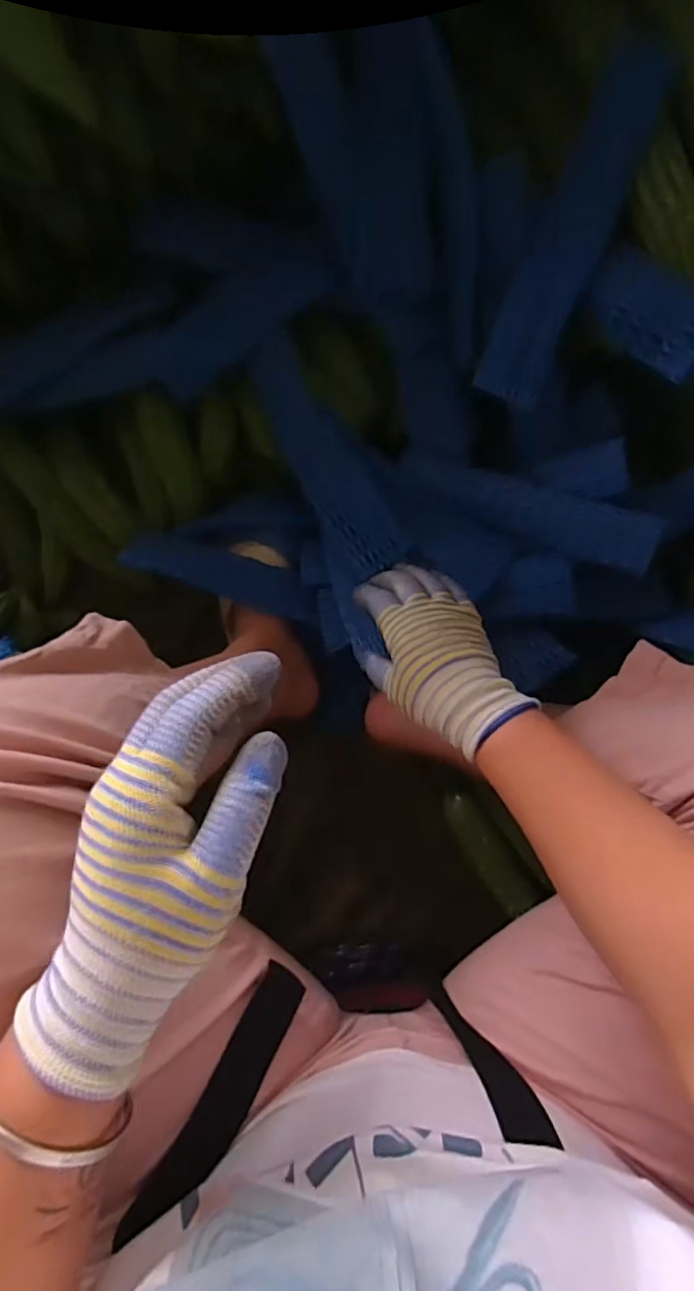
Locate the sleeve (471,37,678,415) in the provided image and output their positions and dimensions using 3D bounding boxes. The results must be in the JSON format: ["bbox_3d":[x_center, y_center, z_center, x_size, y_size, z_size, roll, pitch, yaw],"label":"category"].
[{"bbox_3d":[0.174,-0.316,0.467,0.054,0.015,0.242,22,111,3],"label":"sleeve"}]

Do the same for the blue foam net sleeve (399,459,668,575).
[{"bbox_3d":[0.158,-0.122,0.553,0.233,0.015,0.048,21,110,14],"label":"blue foam net sleeve"}]

